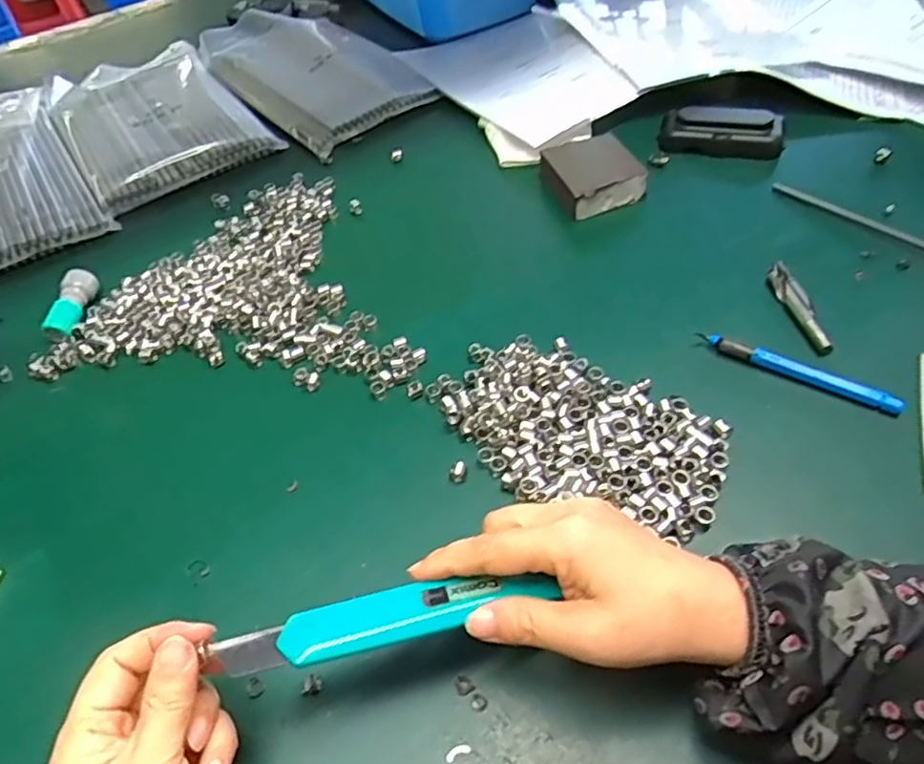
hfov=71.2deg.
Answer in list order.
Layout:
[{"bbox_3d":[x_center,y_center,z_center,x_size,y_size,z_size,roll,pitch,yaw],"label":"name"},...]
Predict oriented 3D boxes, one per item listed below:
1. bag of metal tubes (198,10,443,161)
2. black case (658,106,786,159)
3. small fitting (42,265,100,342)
[{"bbox_3d":[-0.179,-0.371,0.757,0.174,0.021,0.334,-32,54,-19],"label":"bag of metal tubes"},{"bbox_3d":[0.229,-0.223,0.571,0.103,0.035,0.028,14,53,17],"label":"black case"},{"bbox_3d":[-0.309,-0.062,0.510,0.023,0.019,0.065,-3,50,4],"label":"small fitting"}]

